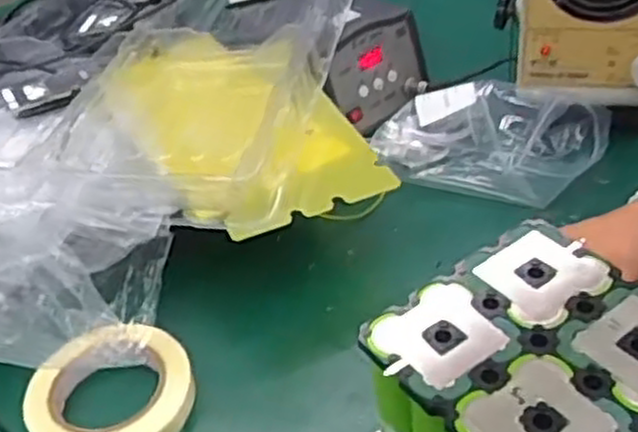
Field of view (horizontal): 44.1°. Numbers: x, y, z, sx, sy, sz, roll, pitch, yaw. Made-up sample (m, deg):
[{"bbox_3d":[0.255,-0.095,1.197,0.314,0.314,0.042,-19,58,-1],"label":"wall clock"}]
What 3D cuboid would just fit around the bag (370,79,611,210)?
[{"bbox_3d":[0.159,-0.076,0.742,0.215,0.062,0.115,6,42,15],"label":"bag"}]

